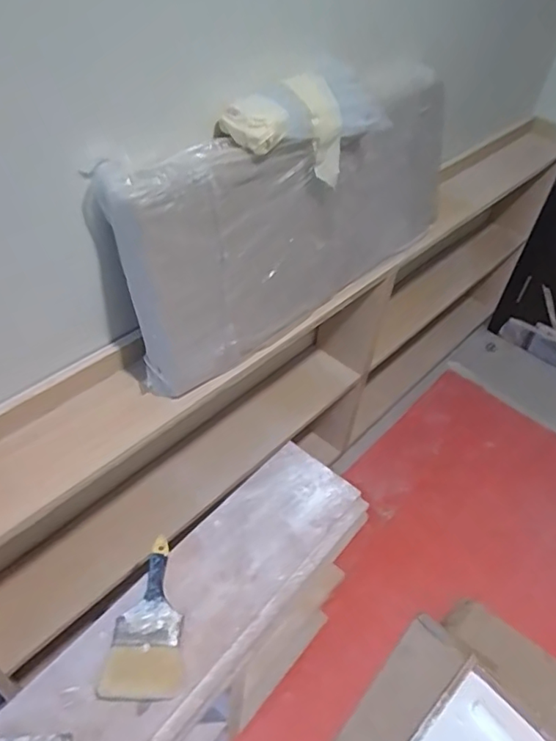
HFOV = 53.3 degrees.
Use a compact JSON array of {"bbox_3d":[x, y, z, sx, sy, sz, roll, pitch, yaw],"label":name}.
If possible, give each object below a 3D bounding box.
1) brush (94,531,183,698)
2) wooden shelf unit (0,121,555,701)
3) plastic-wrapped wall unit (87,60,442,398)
[{"bbox_3d":[-0.191,0.368,0.835,0.108,0.018,0.221,4,47,-3],"label":"brush"},{"bbox_3d":[0.141,-0.010,1.459,0.180,0.792,1.943,35,53,24],"label":"wooden shelf unit"},{"bbox_3d":[0.079,-0.298,0.972,0.134,0.357,0.795,37,53,26],"label":"plastic-wrapped wall unit"}]

